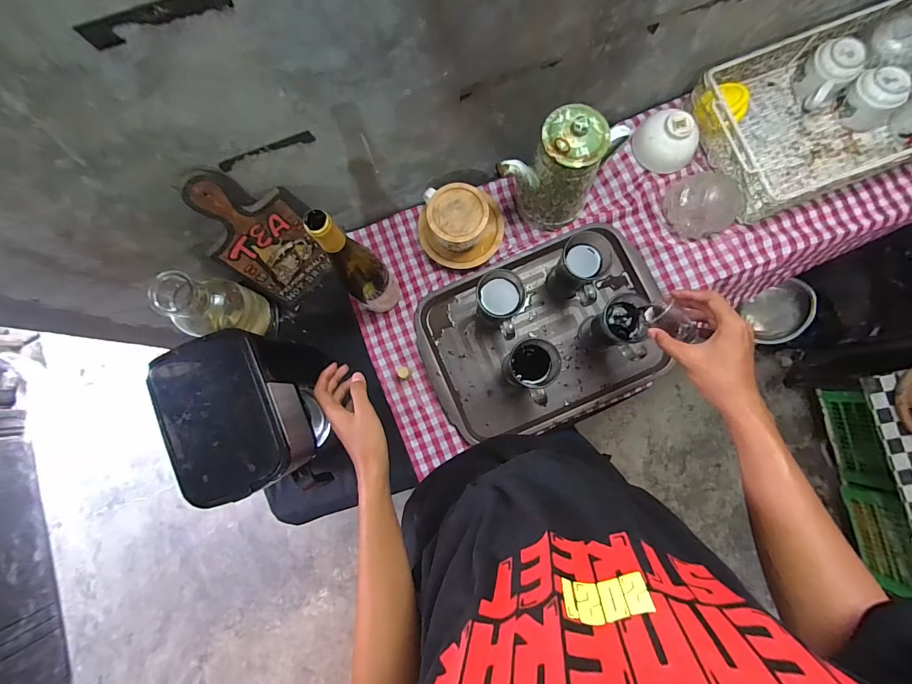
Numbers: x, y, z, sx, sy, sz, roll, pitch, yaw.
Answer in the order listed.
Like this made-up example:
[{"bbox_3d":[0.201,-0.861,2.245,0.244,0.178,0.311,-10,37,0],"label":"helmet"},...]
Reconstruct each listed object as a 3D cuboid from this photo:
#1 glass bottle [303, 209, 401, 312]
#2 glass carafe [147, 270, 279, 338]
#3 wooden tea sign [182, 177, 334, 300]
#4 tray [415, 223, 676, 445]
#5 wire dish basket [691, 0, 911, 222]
[{"bbox_3d":[-0.147,-0.110,0.582,0.068,0.329,0.068,0,83,2],"label":"glass bottle"},{"bbox_3d":[-0.393,-0.059,0.649,0.094,0.198,0.083,-7,83,1],"label":"glass carafe"},{"bbox_3d":[-0.299,-0.158,0.617,0.127,0.274,0.010,-45,68,-4],"label":"wooden tea sign"},{"bbox_3d":[0.157,-0.015,0.713,0.425,0.021,0.288,-22,83,-1],"label":"tray"},{"bbox_3d":[0.652,-0.404,0.668,0.427,0.094,0.256,-21,83,-1],"label":"wire dish basket"}]

